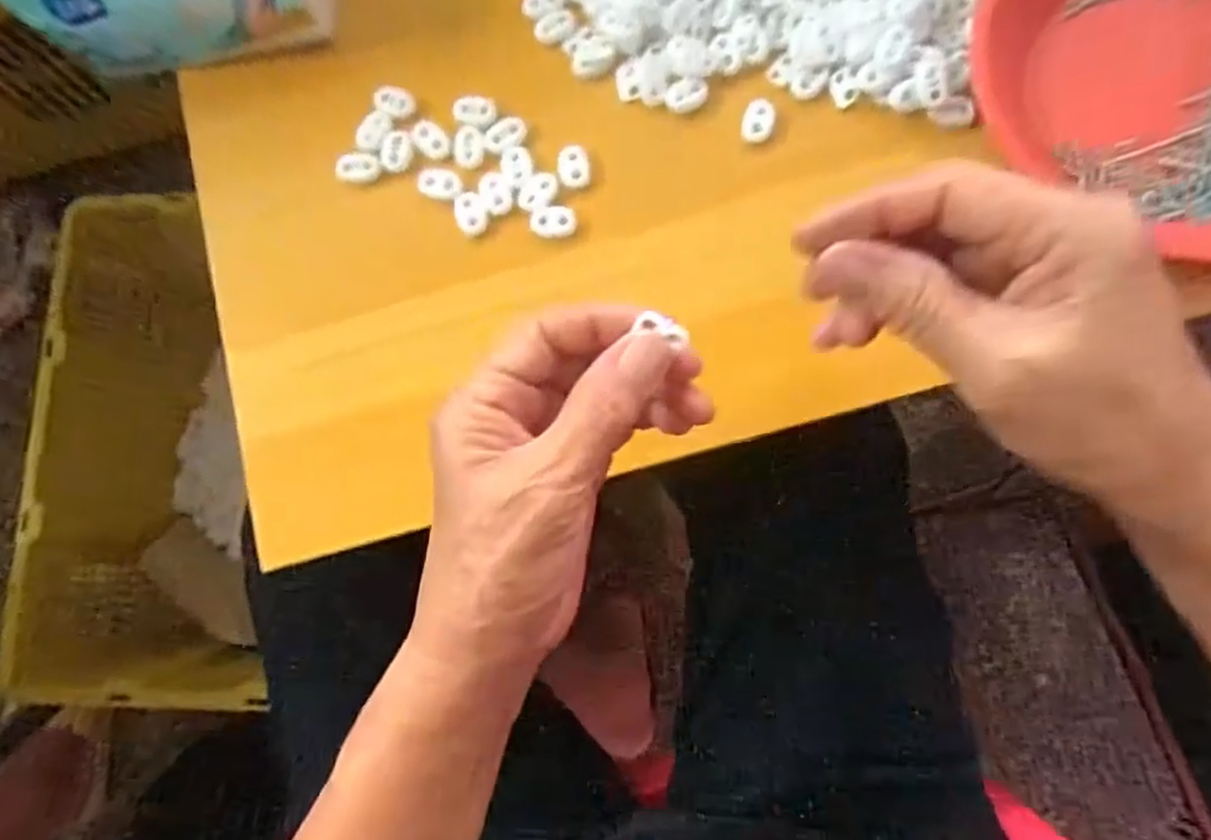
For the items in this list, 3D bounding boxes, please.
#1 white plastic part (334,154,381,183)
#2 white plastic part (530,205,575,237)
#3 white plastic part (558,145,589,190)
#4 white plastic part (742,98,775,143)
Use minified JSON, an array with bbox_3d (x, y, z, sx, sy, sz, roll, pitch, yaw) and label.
[{"bbox_3d":[-0.128,-0.131,0.367,0.022,0.004,0.016,-3,79,2],"label":"white plastic part"},{"bbox_3d":[-0.026,-0.100,0.357,0.022,0.004,0.016,0,79,2],"label":"white plastic part"},{"bbox_3d":[-0.016,-0.129,0.360,0.016,0.004,0.022,-9,79,1],"label":"white plastic part"},{"bbox_3d":[0.079,-0.154,0.363,0.015,0.005,0.023,14,80,5],"label":"white plastic part"}]

